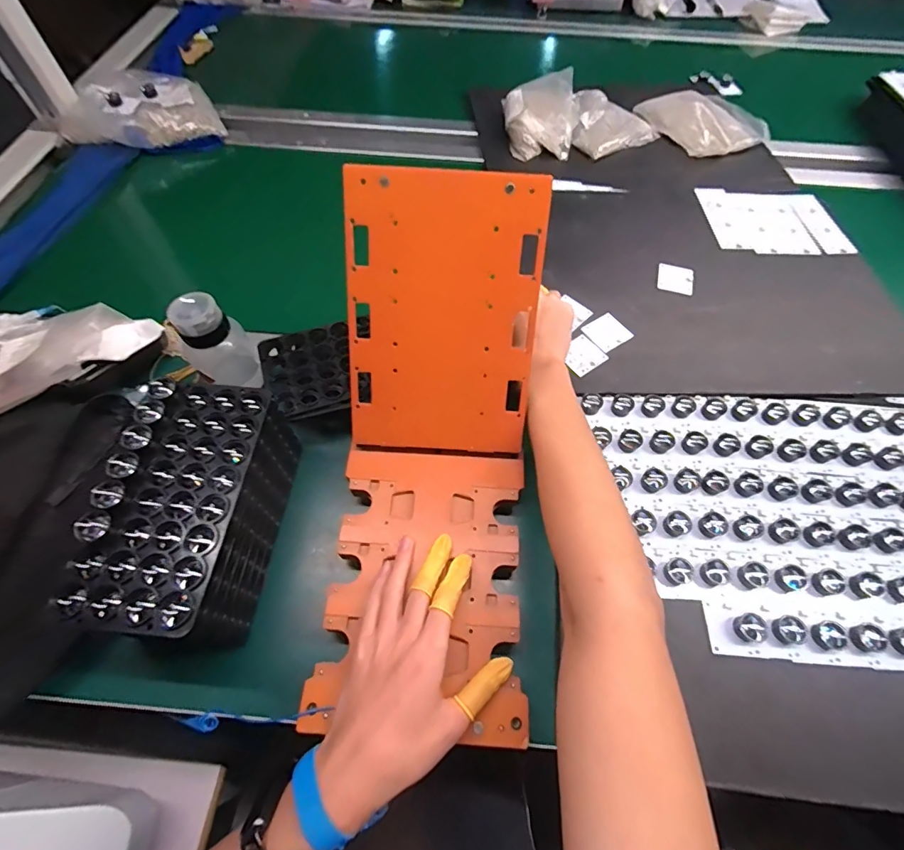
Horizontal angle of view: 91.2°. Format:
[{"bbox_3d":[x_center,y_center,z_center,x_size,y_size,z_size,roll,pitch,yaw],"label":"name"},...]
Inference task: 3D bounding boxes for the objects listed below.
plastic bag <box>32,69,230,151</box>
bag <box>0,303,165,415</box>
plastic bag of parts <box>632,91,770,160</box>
[{"bbox_3d":[-0.542,-0.529,0.744,0.295,0.053,0.158,-8,61,-6],"label":"plastic bag"},{"bbox_3d":[-0.460,-0.092,0.504,0.228,0.045,0.151,-20,63,-12],"label":"bag"},{"bbox_3d":[0.437,-0.534,0.769,0.164,0.035,0.173,-23,63,-14],"label":"plastic bag of parts"}]

